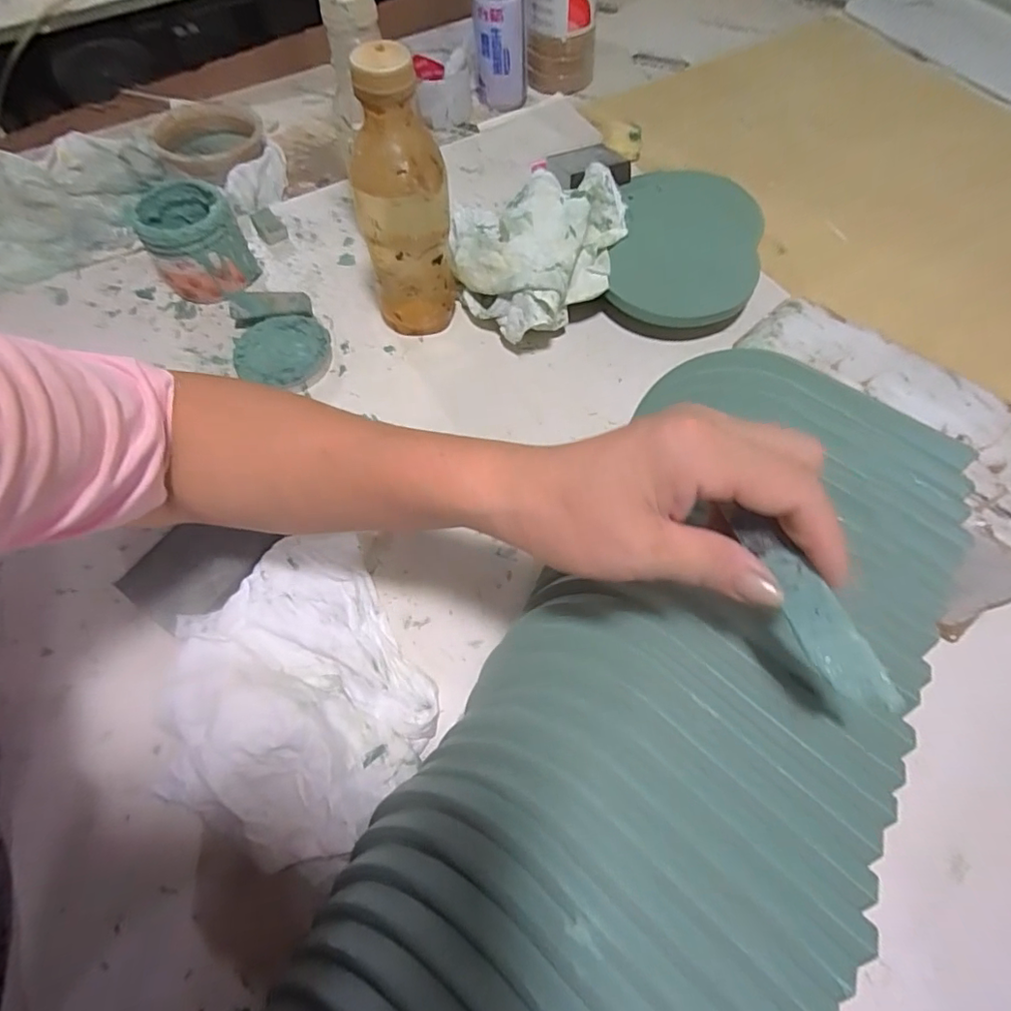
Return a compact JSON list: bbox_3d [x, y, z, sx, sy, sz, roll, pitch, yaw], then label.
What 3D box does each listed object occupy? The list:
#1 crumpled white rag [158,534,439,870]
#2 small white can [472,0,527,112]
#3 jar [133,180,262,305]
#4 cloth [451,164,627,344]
[{"bbox_3d":[-0.134,0.116,0.340,0.148,0.055,0.178,-25,63,-10],"label":"crumpled white rag"},{"bbox_3d":[-0.006,-0.565,0.677,0.062,0.131,0.055,-4,61,1],"label":"small white can"},{"bbox_3d":[-0.296,-0.252,0.528,0.084,0.076,0.087,-30,64,-13],"label":"jar"},{"bbox_3d":[0.025,-0.236,0.501,0.153,0.091,0.154,-41,67,-18],"label":"cloth"}]

